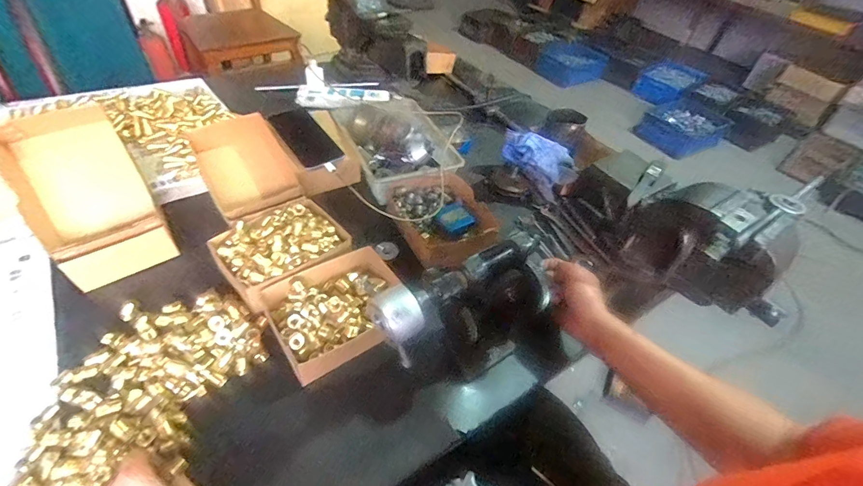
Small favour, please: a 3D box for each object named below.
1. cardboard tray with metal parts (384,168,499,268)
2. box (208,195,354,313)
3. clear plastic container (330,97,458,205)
[{"bbox_3d":[0.017,-0.040,0.629,0.150,0.049,0.189,-14,49,-20],"label":"cardboard tray with metal parts"},{"bbox_3d":[-0.210,-0.001,0.541,0.132,0.049,0.160,36,52,25],"label":"box"},{"bbox_3d":[-0.068,-0.180,0.745,0.180,0.073,0.241,-16,50,-22],"label":"clear plastic container"}]

